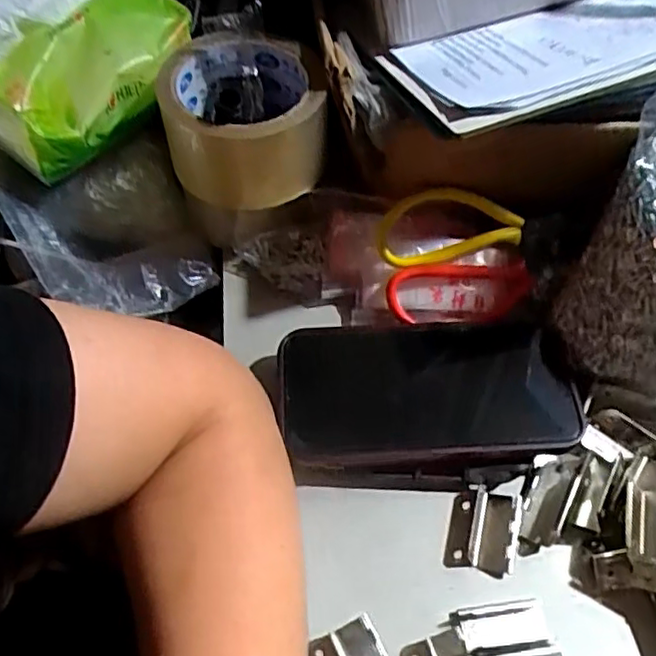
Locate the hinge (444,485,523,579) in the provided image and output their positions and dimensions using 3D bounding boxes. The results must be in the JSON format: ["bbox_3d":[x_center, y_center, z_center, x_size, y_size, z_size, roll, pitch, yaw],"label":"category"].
[{"bbox_3d":[0.081,0.106,0.337,0.034,0.008,0.043,12,58,7],"label":"hinge"}]

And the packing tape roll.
[{"bbox_3d":[-0.047,-0.120,0.374,0.088,0.063,0.077,-5,57,-4],"label":"packing tape roll"}]

